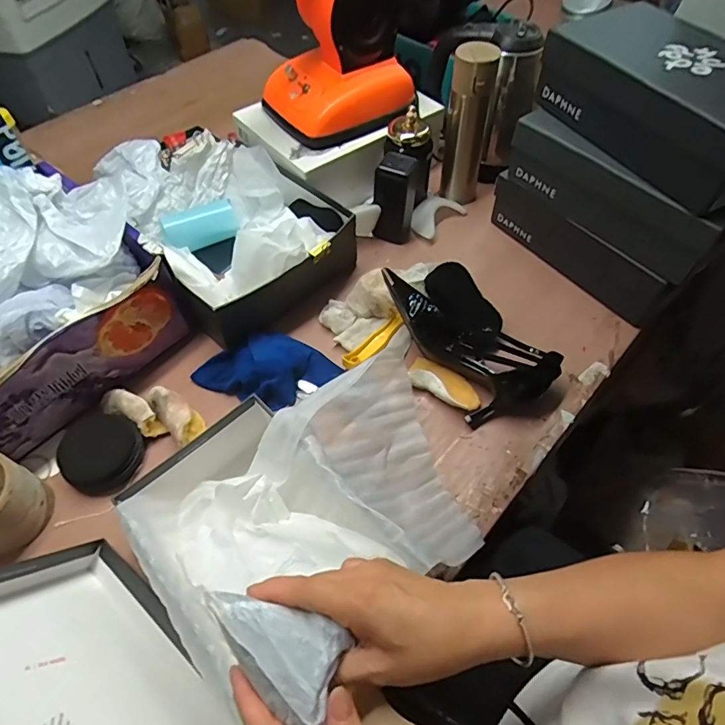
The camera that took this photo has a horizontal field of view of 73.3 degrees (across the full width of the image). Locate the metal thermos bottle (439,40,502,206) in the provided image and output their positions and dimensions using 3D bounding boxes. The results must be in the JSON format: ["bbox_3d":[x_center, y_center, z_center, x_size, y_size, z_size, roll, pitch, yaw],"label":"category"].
[{"bbox_3d":[0.169,-0.376,0.790,0.069,0.239,0.054,9,56,7],"label":"metal thermos bottle"}]

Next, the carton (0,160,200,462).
[{"bbox_3d":[-0.461,-0.055,0.599,0.408,0.187,0.306,-39,63,-22],"label":"carton"}]

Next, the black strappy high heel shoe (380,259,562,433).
[{"bbox_3d":[0.137,-0.038,0.652,0.138,0.077,0.235,-26,59,-16],"label":"black strappy high heel shoe"}]

